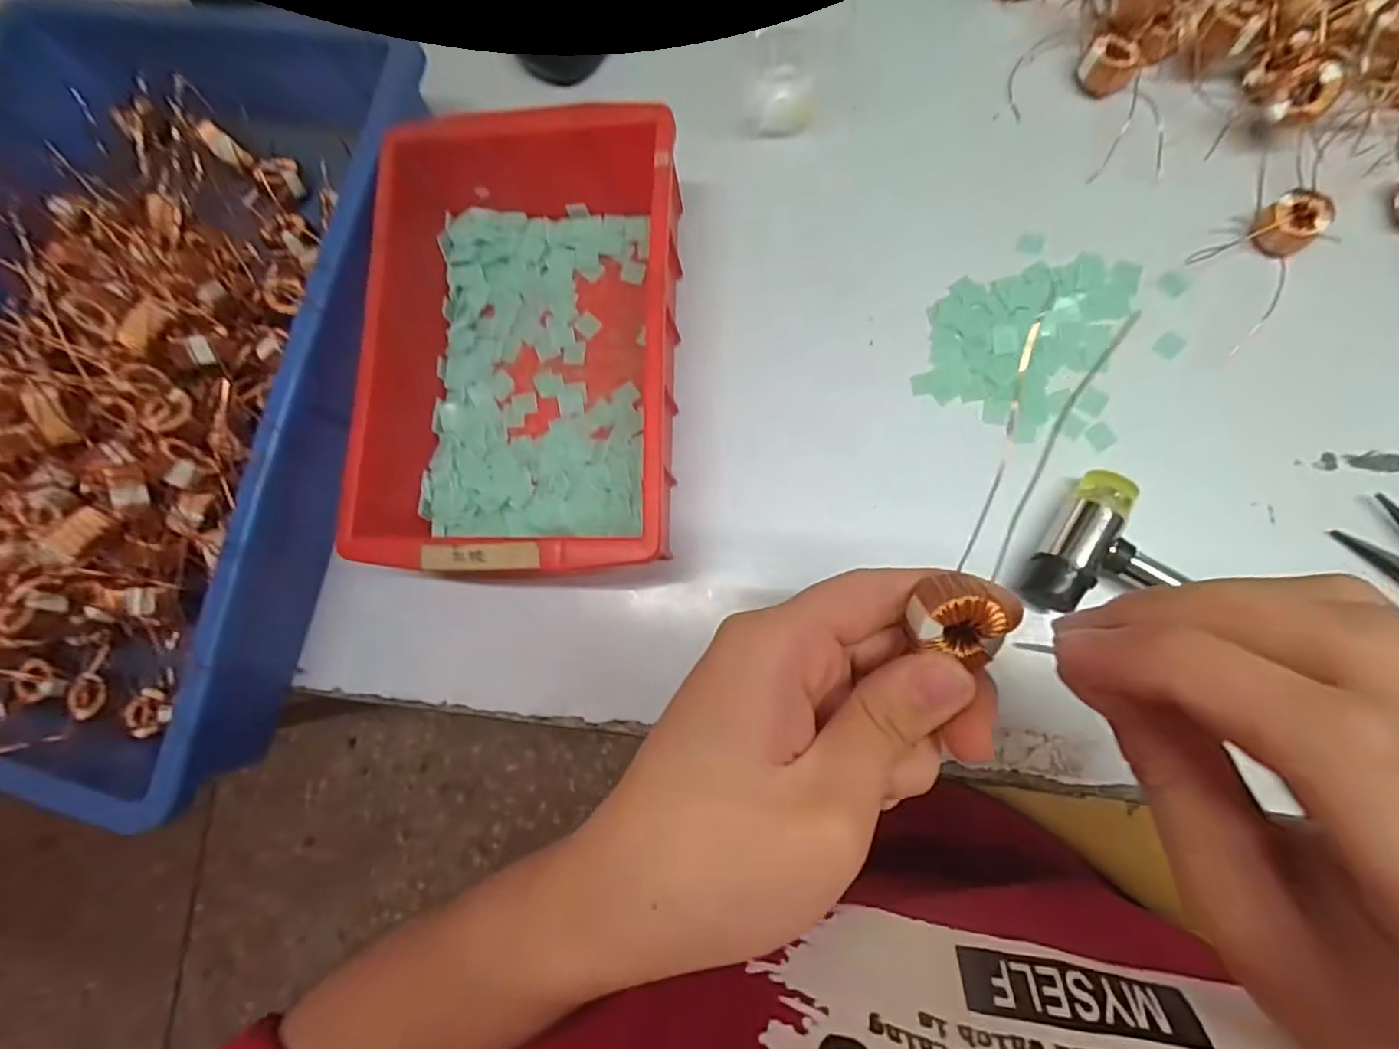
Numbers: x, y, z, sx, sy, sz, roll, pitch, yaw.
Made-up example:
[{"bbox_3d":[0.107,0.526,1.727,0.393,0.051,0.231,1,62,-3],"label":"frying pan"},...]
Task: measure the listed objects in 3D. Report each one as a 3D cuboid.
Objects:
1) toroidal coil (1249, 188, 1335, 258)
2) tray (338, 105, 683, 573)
[{"bbox_3d":[0.257,-0.131,0.263,0.024,0.014,0.023,-1,84,7],"label":"toroidal coil"},{"bbox_3d":[-0.075,-0.080,0.273,0.128,0.064,0.200,0,85,7],"label":"tray"}]

